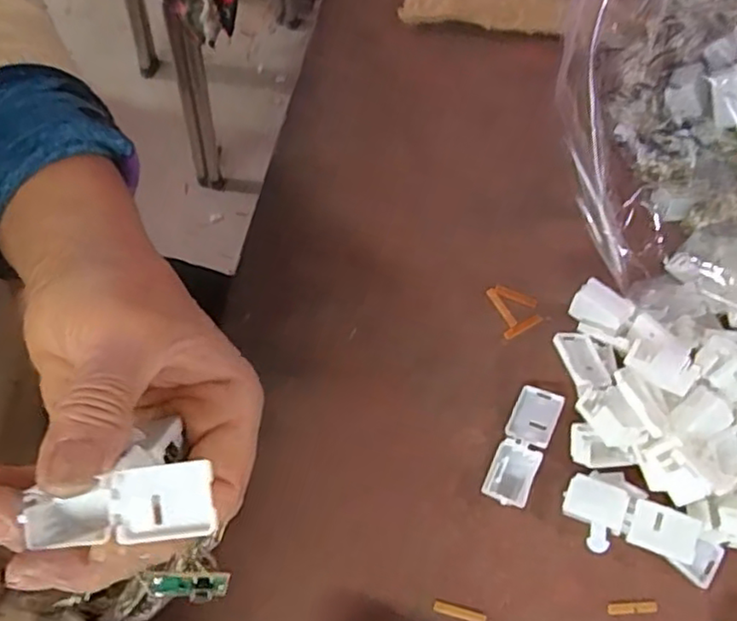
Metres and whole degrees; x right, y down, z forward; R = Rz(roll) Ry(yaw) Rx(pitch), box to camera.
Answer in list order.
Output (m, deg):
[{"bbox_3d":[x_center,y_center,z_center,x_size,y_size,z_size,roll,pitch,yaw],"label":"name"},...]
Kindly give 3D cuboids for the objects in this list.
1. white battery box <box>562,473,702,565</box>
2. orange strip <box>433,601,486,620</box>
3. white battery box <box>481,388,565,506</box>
[{"bbox_3d":[0.112,0.089,0.282,0.054,0.015,0.019,22,69,10],"label":"white battery box"},{"bbox_3d":[0.038,0.126,0.272,0.022,0.004,0.004,13,68,7],"label":"orange strip"},{"bbox_3d":[0.070,0.060,0.296,0.020,0.008,0.055,25,70,11],"label":"white battery box"}]

